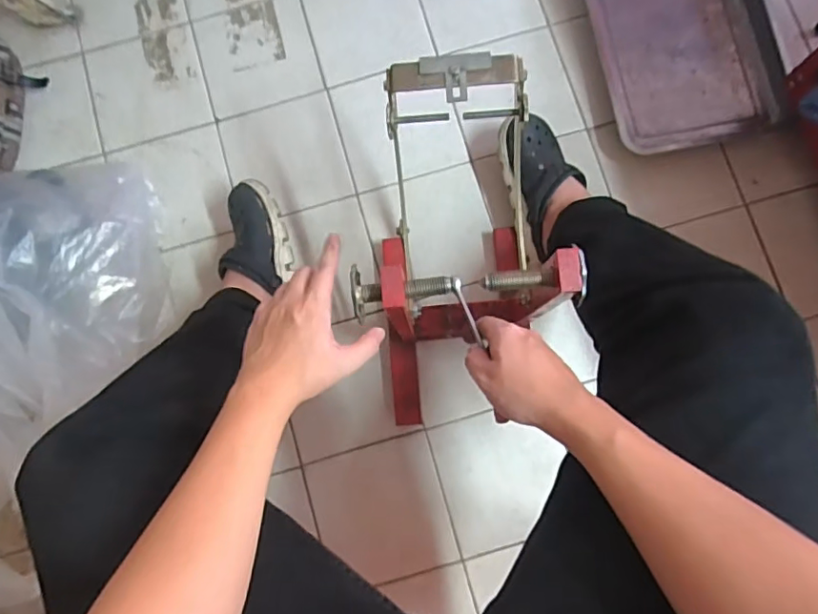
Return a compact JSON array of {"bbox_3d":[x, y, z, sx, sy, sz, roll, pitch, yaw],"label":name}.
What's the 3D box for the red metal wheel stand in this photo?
[{"bbox_3d":[0.049,-0.045,0.678,0.208,0.361,0.355,-10,81,0],"label":"red metal wheel stand"}]

